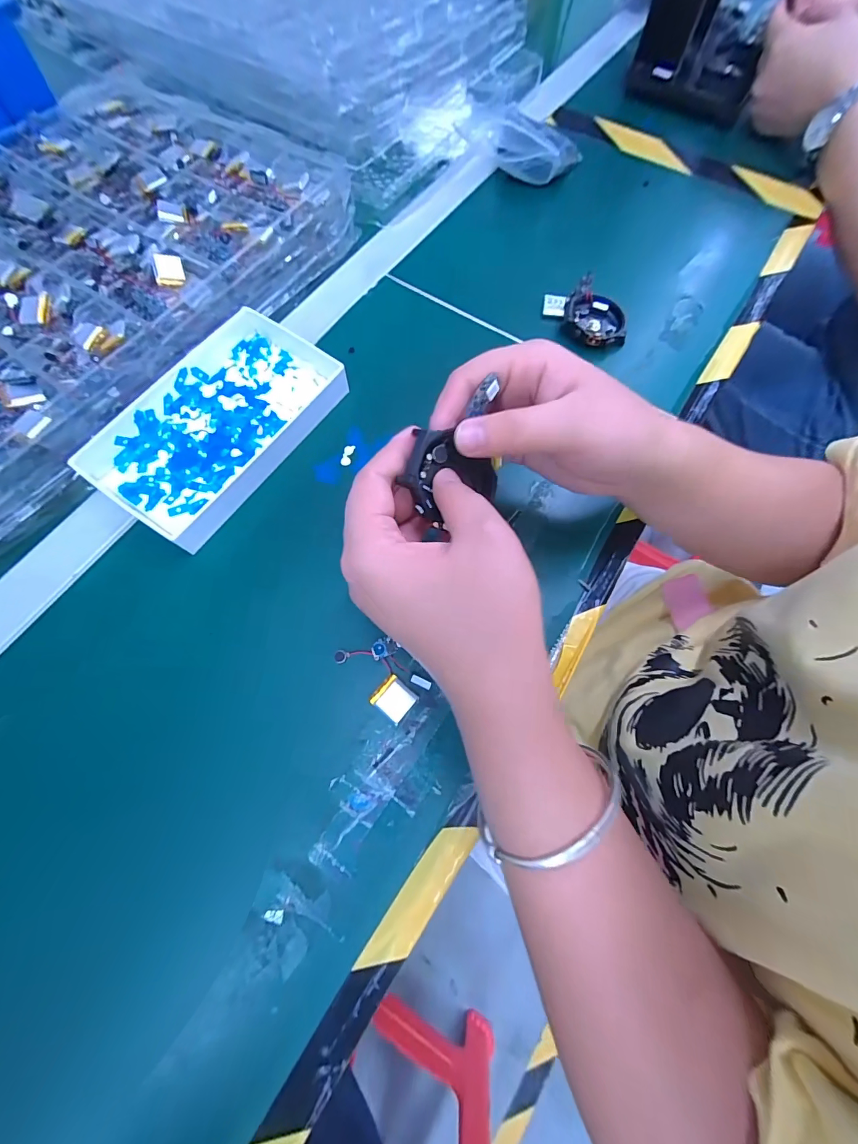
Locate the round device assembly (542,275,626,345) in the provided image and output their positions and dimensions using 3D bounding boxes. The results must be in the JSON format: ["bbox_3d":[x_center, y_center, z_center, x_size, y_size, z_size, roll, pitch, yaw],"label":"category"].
[{"bbox_3d":[0.136,-0.216,0.343,0.046,0.021,0.068,-26,70,-8],"label":"round device assembly"}]

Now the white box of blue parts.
[{"bbox_3d":[-0.154,-0.112,0.296,0.105,0.026,0.174,31,73,13],"label":"white box of blue parts"}]

